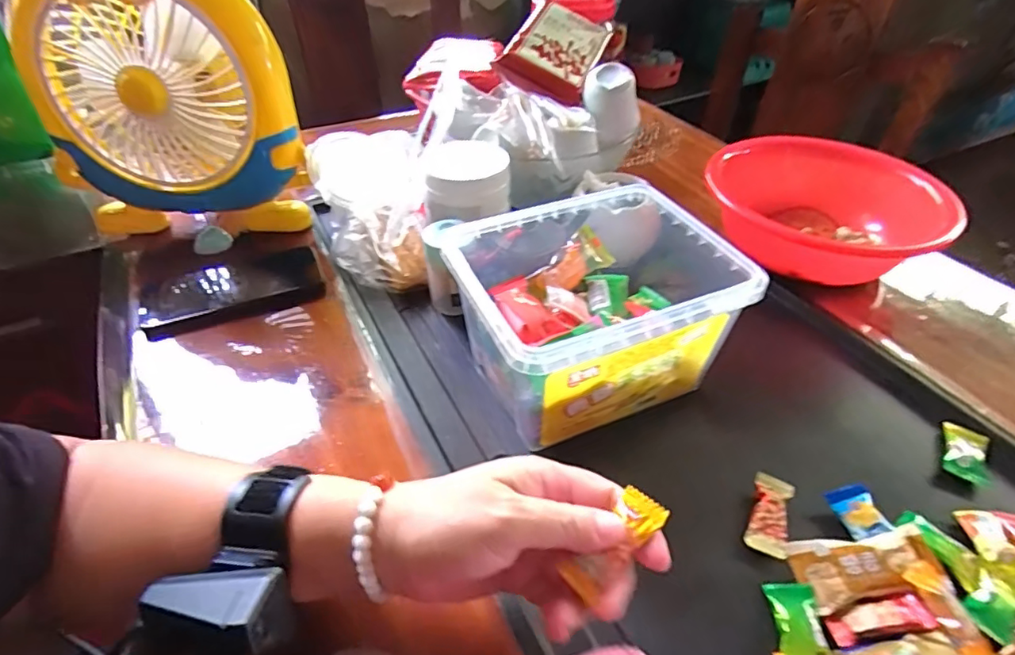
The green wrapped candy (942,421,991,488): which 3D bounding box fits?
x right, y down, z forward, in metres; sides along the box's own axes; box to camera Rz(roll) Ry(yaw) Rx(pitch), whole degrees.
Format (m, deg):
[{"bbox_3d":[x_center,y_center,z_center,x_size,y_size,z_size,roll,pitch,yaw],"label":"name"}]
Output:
[{"bbox_3d":[0.343,0.094,0.406,0.028,0.010,0.049,19,45,23],"label":"green wrapped candy"}]

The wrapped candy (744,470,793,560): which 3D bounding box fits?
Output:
[{"bbox_3d":[0.178,0.126,0.367,0.025,0.009,0.056,17,45,21],"label":"wrapped candy"}]

